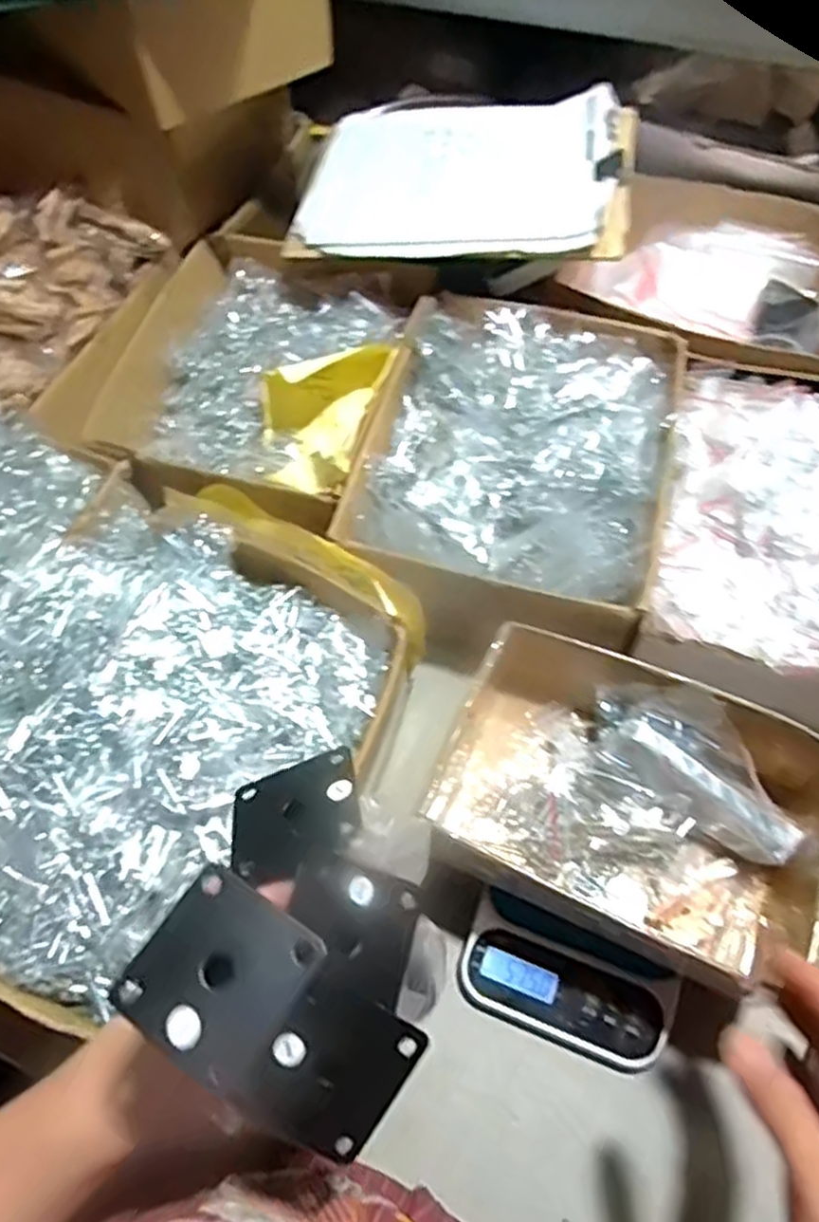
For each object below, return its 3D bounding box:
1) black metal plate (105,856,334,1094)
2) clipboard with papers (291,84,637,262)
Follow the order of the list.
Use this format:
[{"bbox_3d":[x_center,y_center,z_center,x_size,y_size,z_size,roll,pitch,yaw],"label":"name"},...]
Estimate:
[{"bbox_3d":[-0.064,0.122,0.251,0.053,0.008,0.053,31,63,11],"label":"black metal plate"},{"bbox_3d":[0.057,-0.439,0.749,0.317,0.024,0.231,9,65,14],"label":"clipboard with papers"}]

